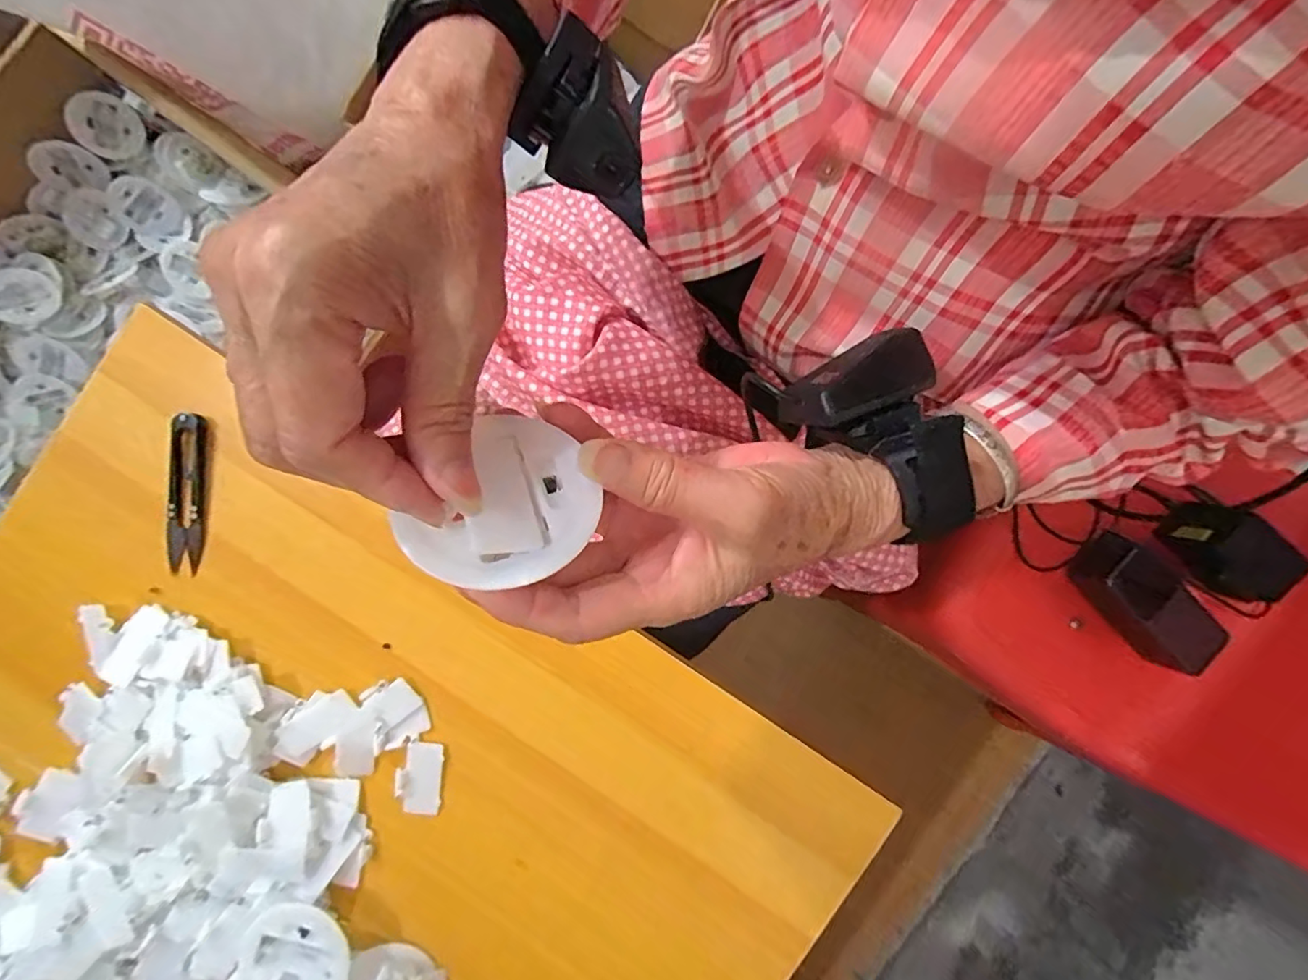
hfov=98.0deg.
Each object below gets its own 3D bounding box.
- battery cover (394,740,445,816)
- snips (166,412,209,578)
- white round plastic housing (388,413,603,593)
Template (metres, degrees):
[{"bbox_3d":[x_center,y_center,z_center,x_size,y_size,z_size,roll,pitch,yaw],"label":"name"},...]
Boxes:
[{"bbox_3d":[-0.152,0.186,0.369,0.029,0.004,0.046,6,91,-3],"label":"battery cover"},{"bbox_3d":[-0.303,0.003,0.370,0.025,0.006,0.103,8,96,0],"label":"snips"},{"bbox_3d":[-0.048,0.006,0.193,0.053,0.014,0.066,23,52,4],"label":"white round plastic housing"}]

